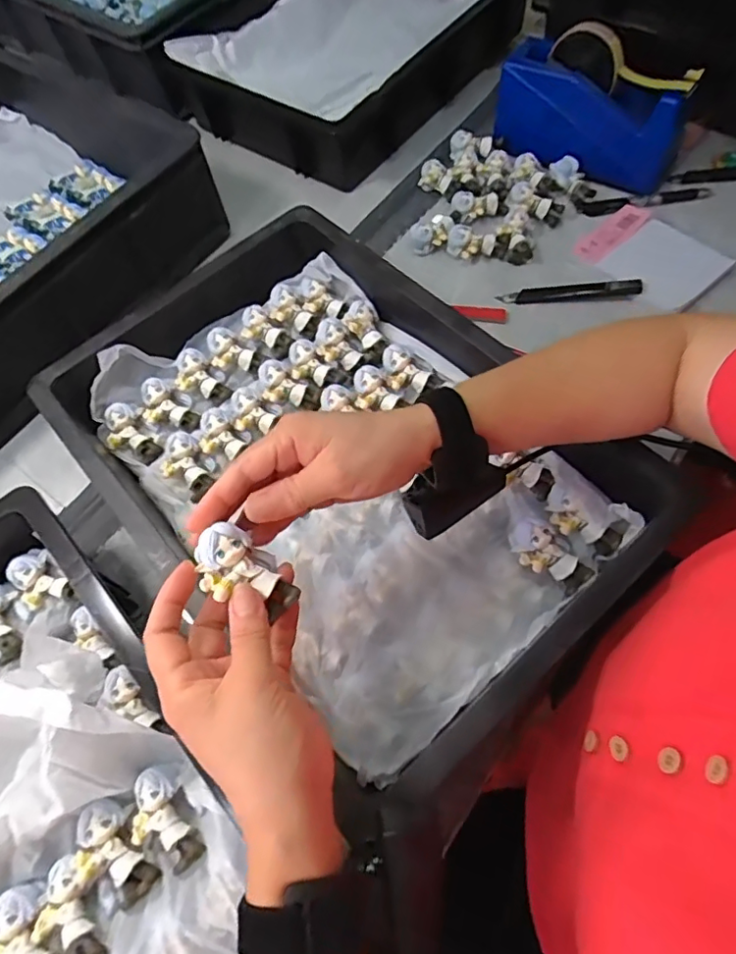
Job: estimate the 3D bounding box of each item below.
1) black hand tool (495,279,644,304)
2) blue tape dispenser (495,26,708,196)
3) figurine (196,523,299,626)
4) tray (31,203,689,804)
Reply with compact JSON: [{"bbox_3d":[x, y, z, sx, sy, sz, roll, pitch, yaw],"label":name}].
[{"bbox_3d":[0.203,-0.188,0.558,0.134,0.012,0.015,1,65,17],"label":"black hand tool"},{"bbox_3d":[0.226,-0.375,0.571,0.193,0.139,0.049,28,69,18],"label":"blue tape dispenser"},{"bbox_3d":[-0.067,0.054,0.307,0.056,0.031,0.036,25,68,13],"label":"figurine"},{"bbox_3d":[-0.043,-0.028,0.458,0.314,0.100,0.486,-42,67,-15],"label":"tray"}]

